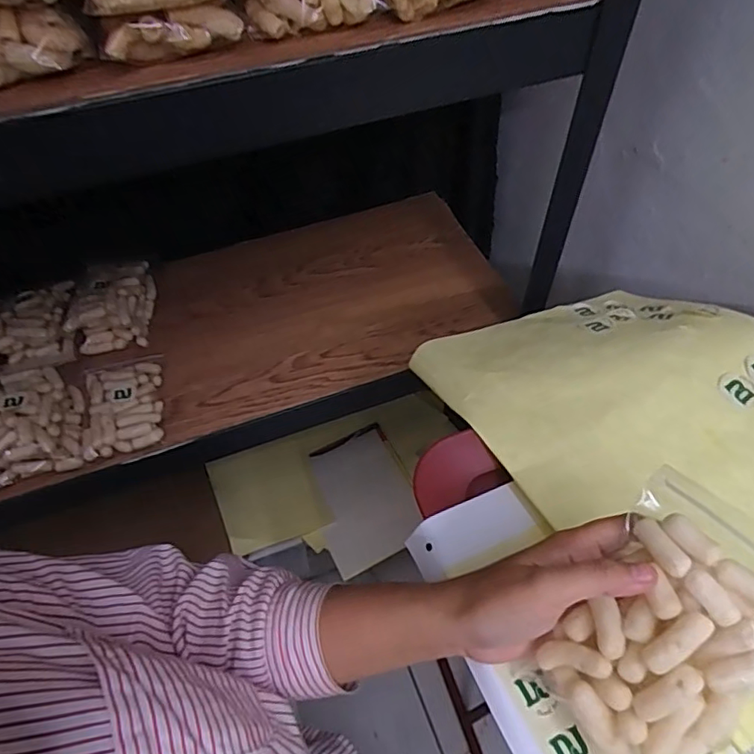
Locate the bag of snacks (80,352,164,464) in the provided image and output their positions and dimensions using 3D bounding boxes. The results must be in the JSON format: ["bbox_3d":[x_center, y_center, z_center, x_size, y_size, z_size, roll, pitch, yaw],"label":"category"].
[{"bbox_3d":[-0.278,0.030,0.616,0.082,0.025,0.118,-13,53,-8],"label":"bag of snacks"}]

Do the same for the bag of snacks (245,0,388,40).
[{"bbox_3d":[-0.042,-0.238,0.357,0.082,0.027,0.031,-14,53,-8],"label":"bag of snacks"}]

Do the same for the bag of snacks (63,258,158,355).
[{"bbox_3d":[-0.328,-0.090,0.685,0.093,0.063,0.109,-7,52,-3],"label":"bag of snacks"}]

